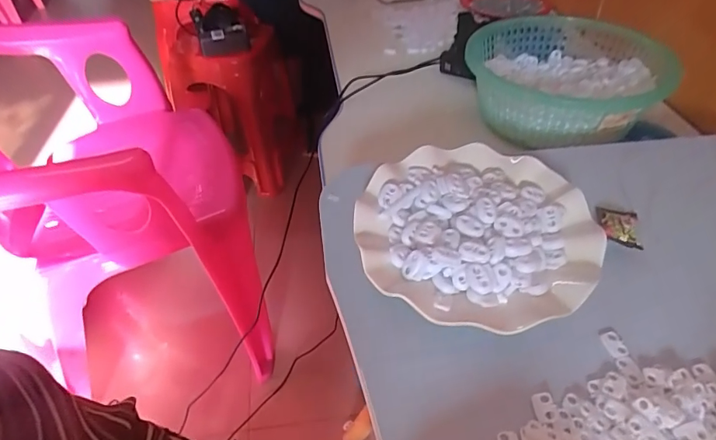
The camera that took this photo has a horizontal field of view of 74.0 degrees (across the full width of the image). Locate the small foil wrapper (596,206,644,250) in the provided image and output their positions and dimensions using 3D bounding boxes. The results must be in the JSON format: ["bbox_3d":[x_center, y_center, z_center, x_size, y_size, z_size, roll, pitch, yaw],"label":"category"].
[{"bbox_3d":[0.204,0.004,0.372,0.031,0.011,0.049,13,45,16],"label":"small foil wrapper"}]

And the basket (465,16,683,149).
[{"bbox_3d":[0.244,-0.169,0.563,0.191,0.077,0.193,-1,43,1],"label":"basket"}]

